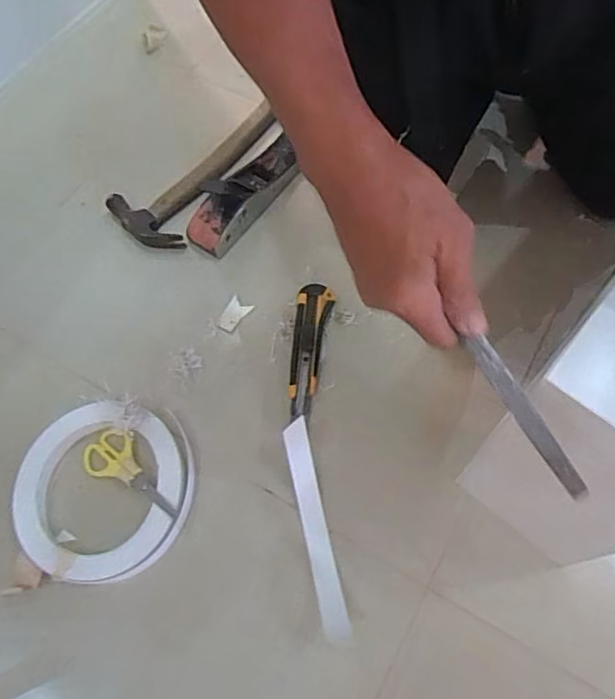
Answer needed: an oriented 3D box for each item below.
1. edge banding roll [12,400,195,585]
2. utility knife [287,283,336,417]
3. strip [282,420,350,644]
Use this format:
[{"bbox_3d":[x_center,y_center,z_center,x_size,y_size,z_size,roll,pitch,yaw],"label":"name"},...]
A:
[{"bbox_3d":[-0.196,0.133,0.543,0.163,0.041,0.168,-1,64,2],"label":"edge banding roll"},{"bbox_3d":[0.001,-0.003,0.609,0.038,0.019,0.150,7,65,5],"label":"utility knife"},{"bbox_3d":[0.007,0.165,0.515,0.025,0.075,0.181,-11,64,-3],"label":"strip"}]

